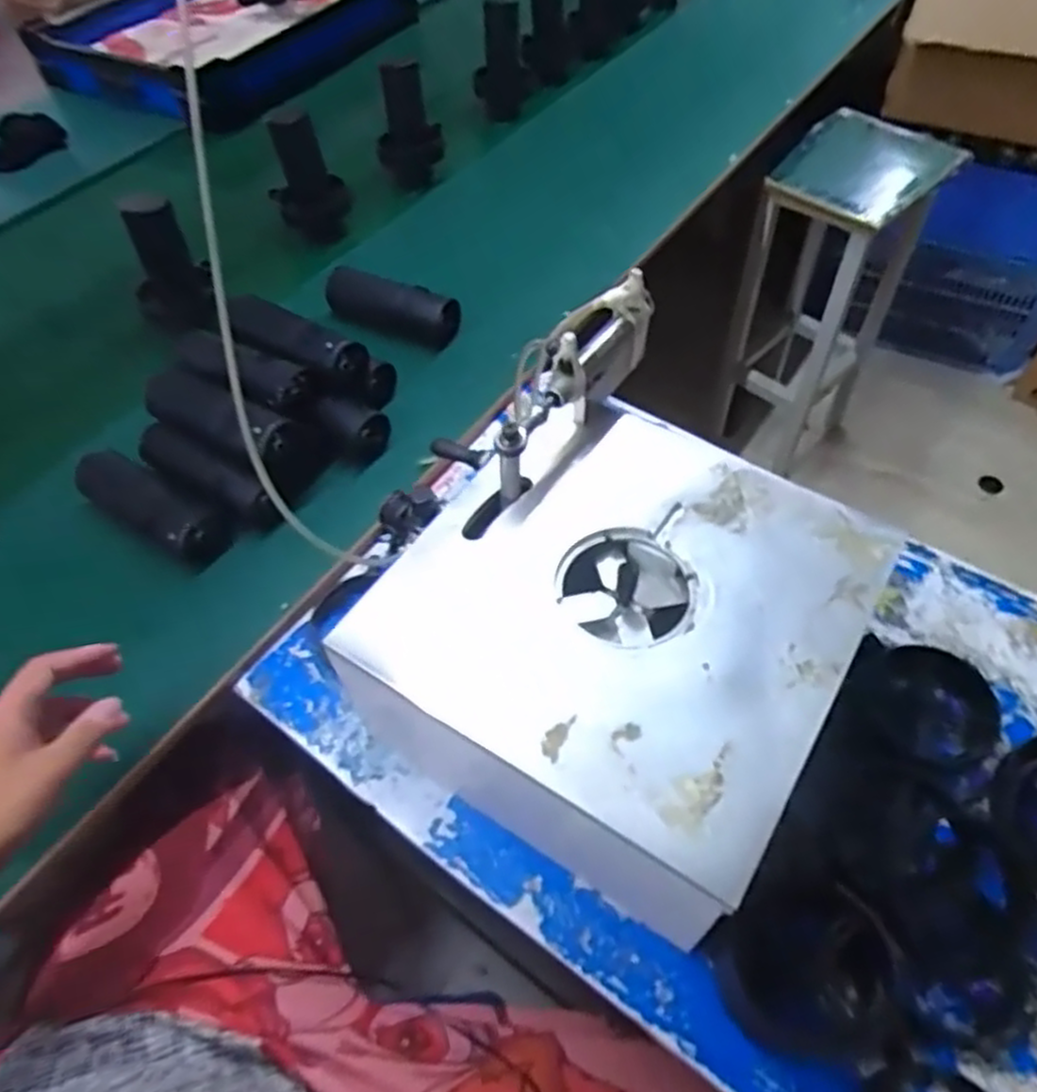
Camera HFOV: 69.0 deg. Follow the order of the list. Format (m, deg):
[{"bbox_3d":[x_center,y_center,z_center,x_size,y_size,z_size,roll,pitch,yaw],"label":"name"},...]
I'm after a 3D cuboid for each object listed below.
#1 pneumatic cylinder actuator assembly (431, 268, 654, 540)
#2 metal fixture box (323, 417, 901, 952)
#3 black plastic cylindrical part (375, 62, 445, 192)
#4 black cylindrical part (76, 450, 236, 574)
[{"bbox_3d":[0.022,-0.120,0.577,0.050,0.090,0.241,30,62,23],"label":"pneumatic cylinder actuator assembly"},{"bbox_3d":[0.076,0.070,0.583,0.299,0.156,0.296,27,61,22],"label":"metal fixture box"},{"bbox_3d":[-0.155,-0.582,1.091,0.096,0.194,0.069,-10,54,-3],"label":"black plastic cylindrical part"},{"bbox_3d":[-0.363,-0.040,0.738,0.170,0.050,0.056,24,60,20],"label":"black cylindrical part"}]

